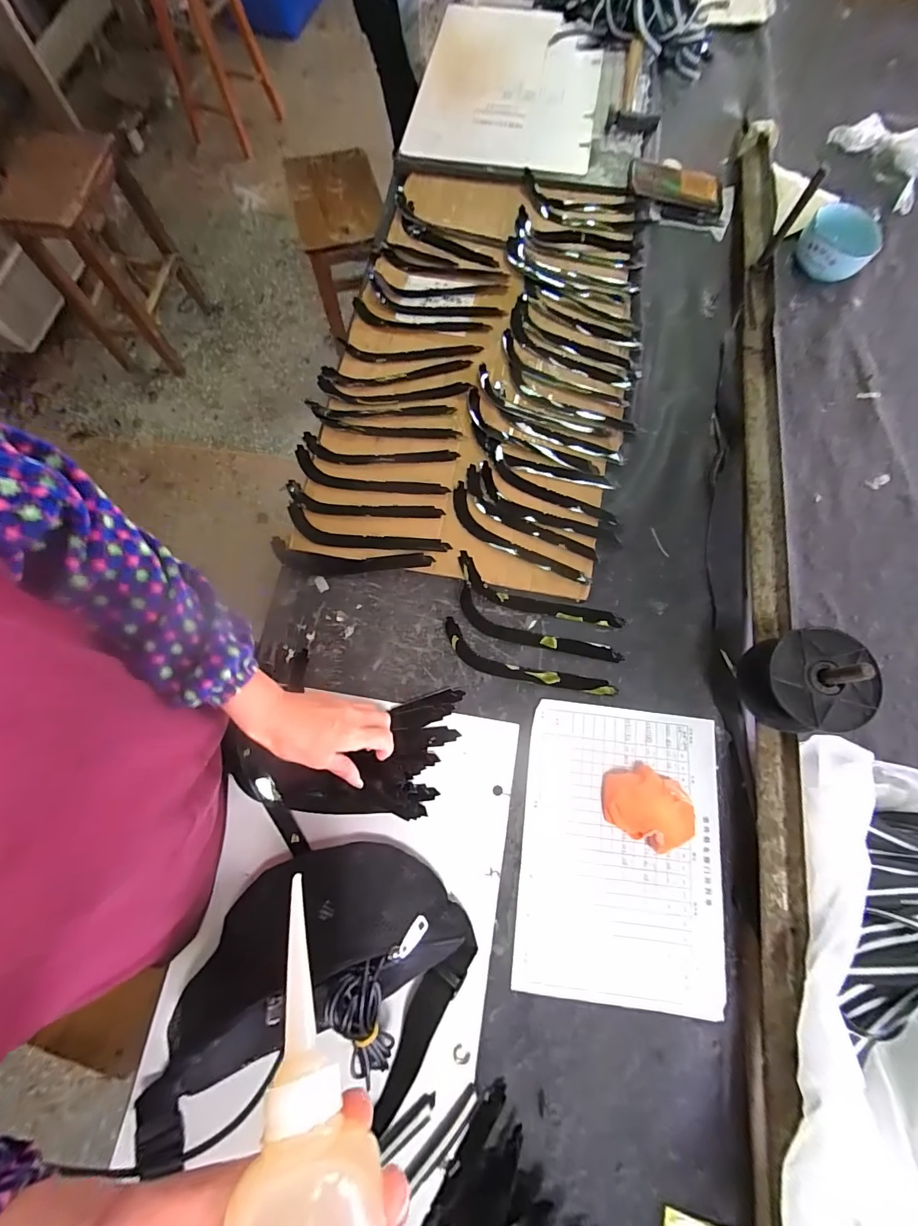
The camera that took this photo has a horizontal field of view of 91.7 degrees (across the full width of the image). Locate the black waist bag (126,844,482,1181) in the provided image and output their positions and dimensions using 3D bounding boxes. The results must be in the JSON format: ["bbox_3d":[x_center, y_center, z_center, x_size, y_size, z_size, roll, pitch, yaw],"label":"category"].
[{"bbox_3d":[-0.116,0.316,0.401,0.242,0.104,0.170,-13,75,-4],"label":"black waist bag"}]

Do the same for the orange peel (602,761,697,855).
[{"bbox_3d":[0.201,0.203,0.464,0.102,0.051,0.071,31,76,8],"label":"orange peel"}]

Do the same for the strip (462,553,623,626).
[{"bbox_3d":[0.095,-0.016,0.551,0.214,0.011,0.042,23,75,6],"label":"strip"}]

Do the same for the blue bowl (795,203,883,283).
[{"bbox_3d":[0.576,-0.562,0.678,0.102,0.063,0.108,0,74,-1],"label":"blue bowl"}]

